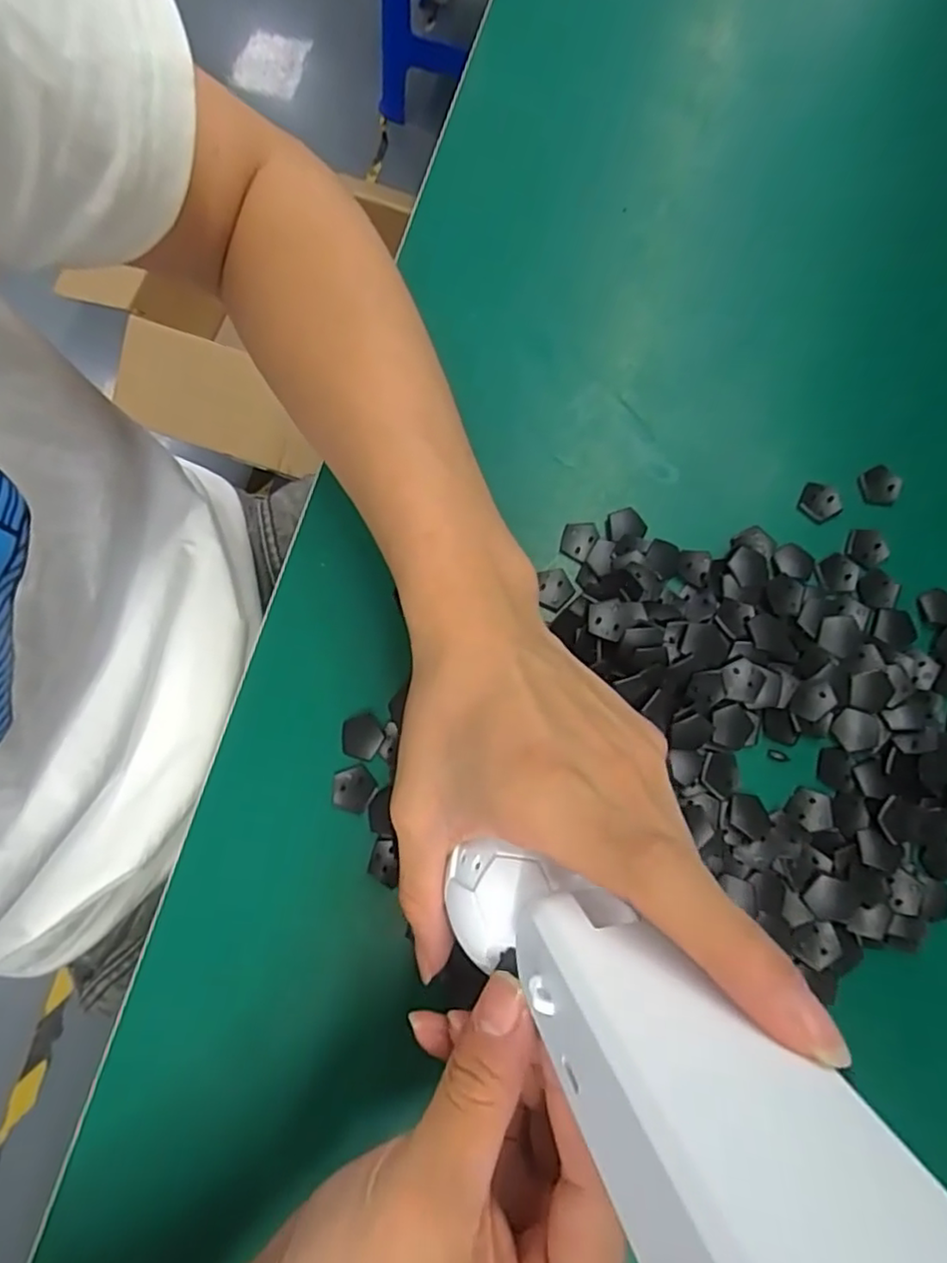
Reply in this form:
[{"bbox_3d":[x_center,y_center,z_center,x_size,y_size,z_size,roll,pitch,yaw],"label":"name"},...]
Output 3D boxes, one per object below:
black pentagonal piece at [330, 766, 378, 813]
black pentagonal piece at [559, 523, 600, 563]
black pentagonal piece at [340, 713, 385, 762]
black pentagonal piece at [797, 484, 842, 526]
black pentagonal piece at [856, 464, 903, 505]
[{"bbox_3d":[-0.052,0.067,0.269,0.018,0.004,0.019,18,81,2],"label":"black pentagonal piece"},{"bbox_3d":[0.049,-0.043,0.291,0.015,0.004,0.019,27,81,4],"label":"black pentagonal piece"},{"bbox_3d":[-0.049,0.046,0.274,0.018,0.004,0.019,-17,81,-3],"label":"black pentagonal piece"},{"bbox_3d":[0.163,-0.061,0.295,0.019,0.004,0.017,42,83,6],"label":"black pentagonal piece"},{"bbox_3d":[0.192,-0.068,0.298,0.016,0.005,0.018,-27,82,-5],"label":"black pentagonal piece"}]

